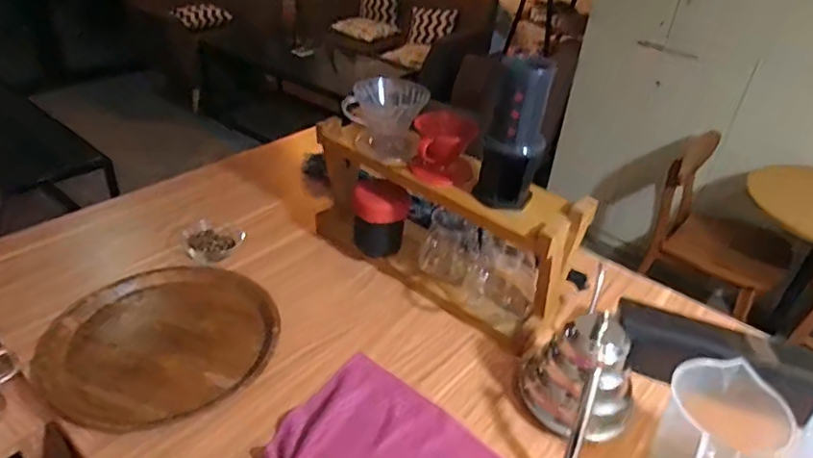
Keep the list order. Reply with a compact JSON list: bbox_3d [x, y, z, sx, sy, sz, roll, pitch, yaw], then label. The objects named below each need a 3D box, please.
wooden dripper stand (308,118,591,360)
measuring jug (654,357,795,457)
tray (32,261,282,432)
[{"bbox_3d":[0.044,-0.010,0.884,0.456,0.213,0.120,27,40,29],"label":"wooden dripper stand"},{"bbox_3d":[0.328,0.238,0.606,0.111,0.144,0.169,32,42,34],"label":"measuring jug"},{"bbox_3d":[-0.341,0.149,0.777,0.292,0.020,0.293,4,34,-3],"label":"tray"}]

